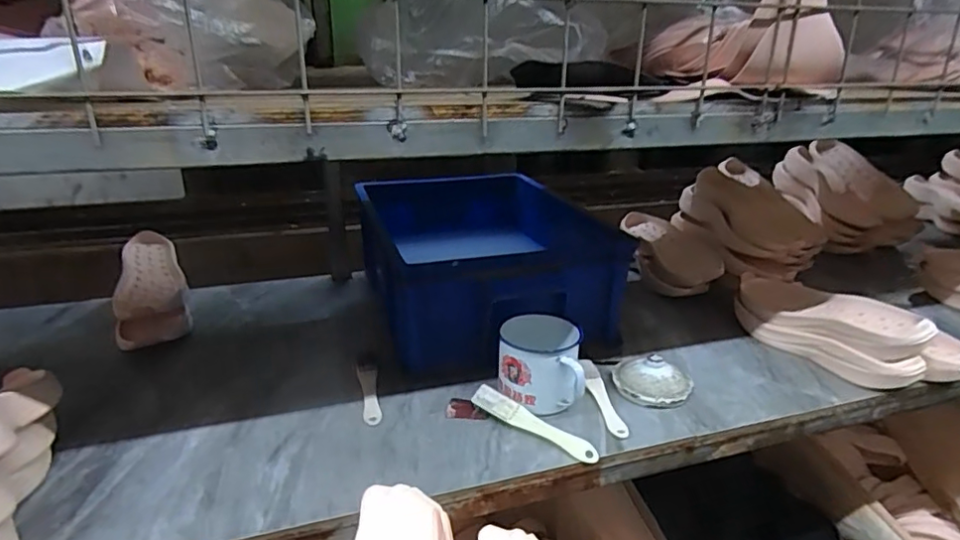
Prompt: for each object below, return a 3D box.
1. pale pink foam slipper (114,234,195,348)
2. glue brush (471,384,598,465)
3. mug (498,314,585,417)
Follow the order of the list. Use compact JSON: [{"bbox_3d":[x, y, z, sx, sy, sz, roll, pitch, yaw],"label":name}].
[{"bbox_3d":[-0.552,0.038,0.939,0.111,0.091,0.306,-11,26,-29],"label":"pale pink foam slipper"},{"bbox_3d":[0.063,0.182,0.667,0.161,0.010,0.029,23,50,27],"label":"glue brush"},{"bbox_3d":[0.075,0.117,0.714,0.109,0.084,0.101,2,22,0],"label":"mug"}]

